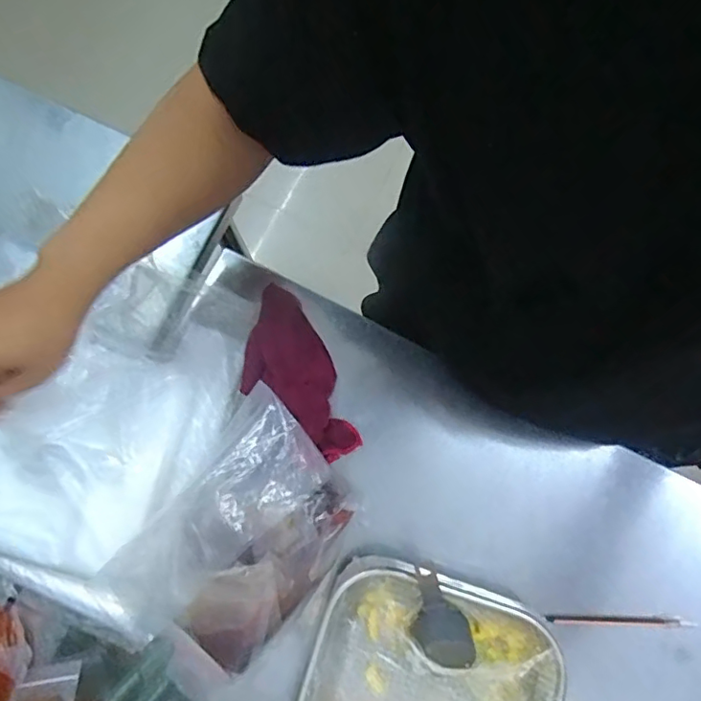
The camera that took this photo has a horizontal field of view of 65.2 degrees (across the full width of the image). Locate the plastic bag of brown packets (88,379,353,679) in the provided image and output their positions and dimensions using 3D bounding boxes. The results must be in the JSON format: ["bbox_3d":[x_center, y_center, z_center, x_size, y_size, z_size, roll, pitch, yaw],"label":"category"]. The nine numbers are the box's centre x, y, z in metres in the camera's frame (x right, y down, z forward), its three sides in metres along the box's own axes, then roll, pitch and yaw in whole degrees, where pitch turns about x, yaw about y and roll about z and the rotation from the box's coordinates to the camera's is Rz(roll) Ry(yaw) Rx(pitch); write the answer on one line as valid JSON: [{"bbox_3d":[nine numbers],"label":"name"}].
[{"bbox_3d":[-0.099,0.166,0.487,0.157,0.055,0.223,39,81,7],"label":"plastic bag of brown packets"}]

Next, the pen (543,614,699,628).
[{"bbox_3d":[0.259,0.260,0.524,0.139,0.004,0.008,1,79,0],"label":"pen"}]

